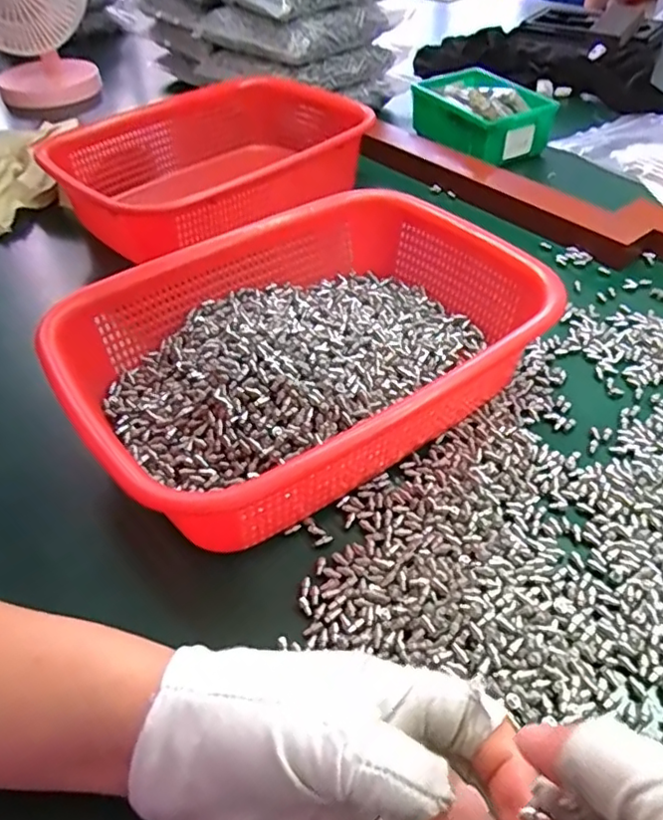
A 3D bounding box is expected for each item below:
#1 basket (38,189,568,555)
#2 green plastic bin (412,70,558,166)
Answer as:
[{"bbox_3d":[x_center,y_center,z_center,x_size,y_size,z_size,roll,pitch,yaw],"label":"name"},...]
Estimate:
[{"bbox_3d":[-0.009,-0.042,0.383,0.270,0.072,0.205,-28,50,-23],"label":"basket"},{"bbox_3d":[0.167,-0.339,0.683,0.112,0.054,0.165,-17,46,-13],"label":"green plastic bin"}]

